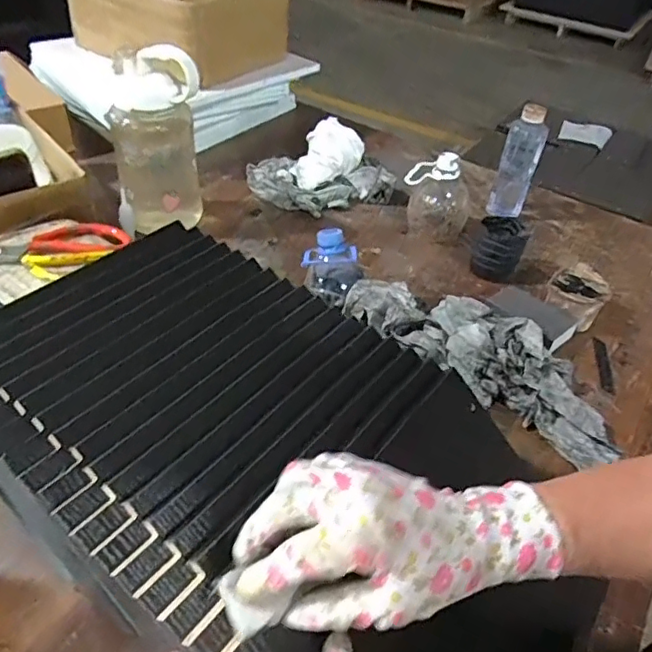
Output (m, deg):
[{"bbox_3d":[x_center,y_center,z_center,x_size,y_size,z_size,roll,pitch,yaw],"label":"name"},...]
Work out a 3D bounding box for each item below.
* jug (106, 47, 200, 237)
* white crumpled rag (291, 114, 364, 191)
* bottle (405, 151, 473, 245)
[{"bbox_3d":[-0.228,-0.246,0.780,0.107,0.250,0.087,-9,44,-18],"label":"jug"},{"bbox_3d":[0.003,-0.285,0.978,0.109,0.083,0.114,11,42,5],"label":"white crumpled rag"},{"bbox_3d":[0.172,-0.202,0.886,0.105,0.124,0.077,14,42,9],"label":"bottle"}]

